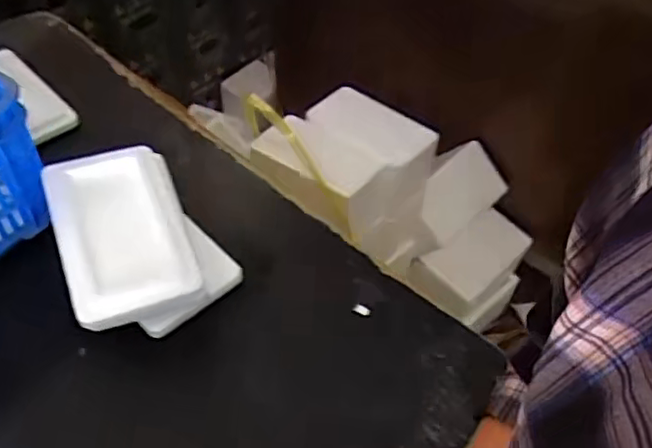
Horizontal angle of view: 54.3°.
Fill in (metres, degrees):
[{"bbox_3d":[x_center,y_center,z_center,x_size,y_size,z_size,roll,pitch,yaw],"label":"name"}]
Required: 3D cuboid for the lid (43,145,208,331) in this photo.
[{"bbox_3d":[-0.221,0.010,0.681,0.141,0.042,0.209,-17,52,-16],"label":"lid"}]

